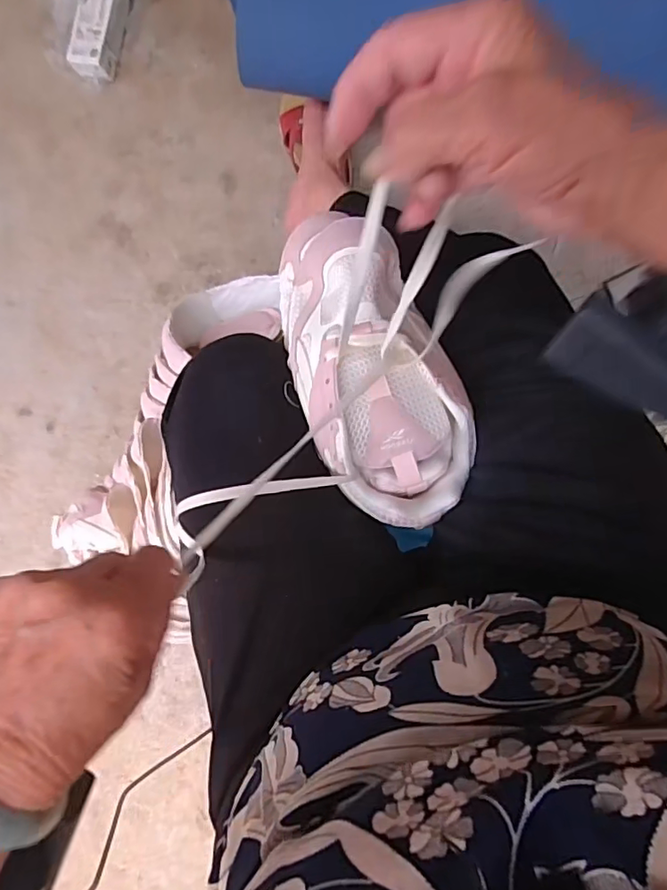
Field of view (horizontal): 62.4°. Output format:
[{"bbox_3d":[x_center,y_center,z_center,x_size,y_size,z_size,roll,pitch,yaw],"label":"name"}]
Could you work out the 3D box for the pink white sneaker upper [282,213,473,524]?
[{"bbox_3d":[0.024,-0.058,0.385,0.105,0.082,0.234,-23,85,7],"label":"pink white sneaker upper"}]

